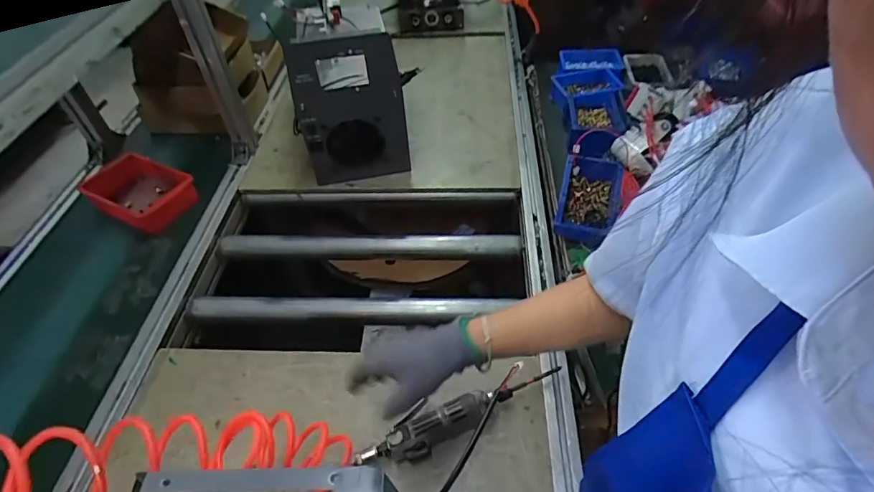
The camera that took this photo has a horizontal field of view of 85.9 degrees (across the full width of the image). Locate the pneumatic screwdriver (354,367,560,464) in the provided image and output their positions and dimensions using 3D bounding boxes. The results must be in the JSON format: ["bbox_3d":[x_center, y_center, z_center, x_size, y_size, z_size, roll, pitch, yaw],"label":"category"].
[{"bbox_3d":[0.036,0.229,0.634,0.286,0.047,0.051,-20,50,-14],"label":"pneumatic screwdriver"}]

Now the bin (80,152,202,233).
[{"bbox_3d":[-0.620,-0.112,0.969,0.199,0.067,0.141,18,52,19],"label":"bin"}]

